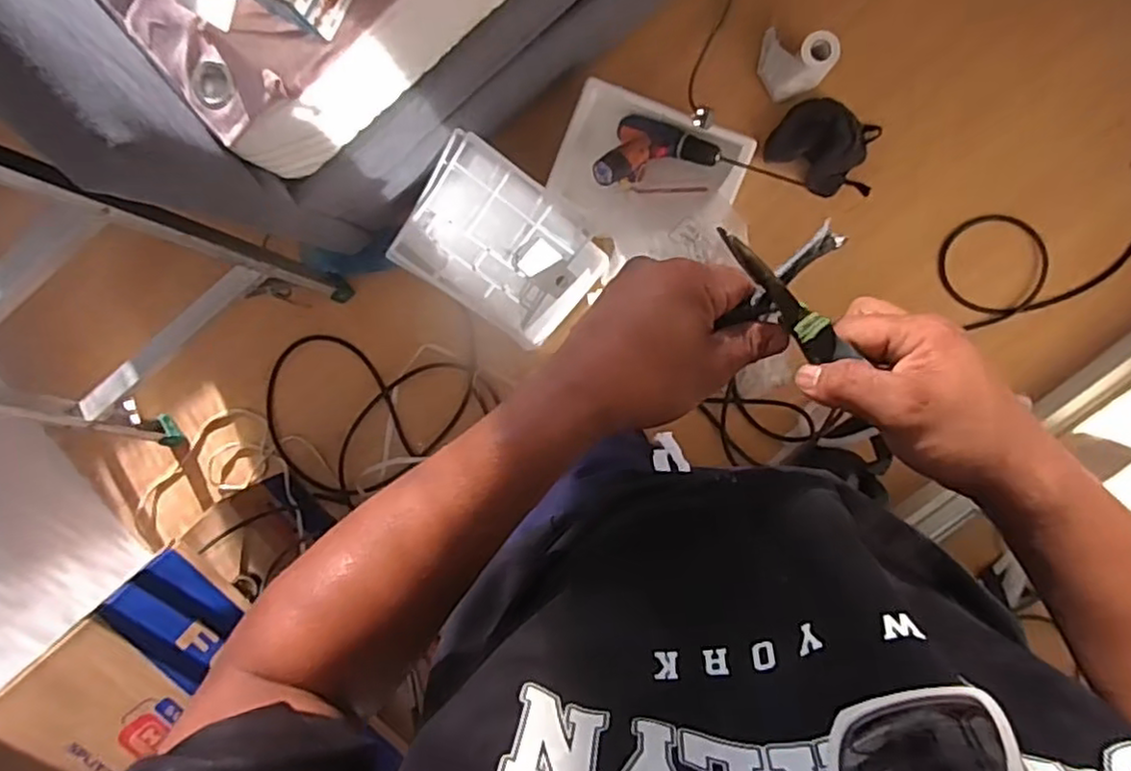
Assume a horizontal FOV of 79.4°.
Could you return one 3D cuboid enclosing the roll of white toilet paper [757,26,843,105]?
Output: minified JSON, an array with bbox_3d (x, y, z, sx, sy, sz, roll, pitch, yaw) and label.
[{"bbox_3d":[0.434,-0.619,1.301,0.139,0.097,0.118,28,97,1],"label":"roll of white toilet paper"}]

